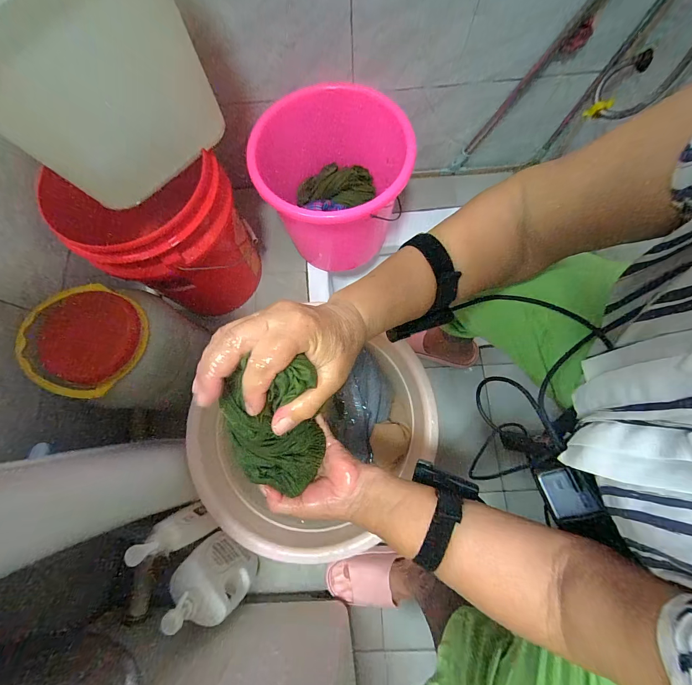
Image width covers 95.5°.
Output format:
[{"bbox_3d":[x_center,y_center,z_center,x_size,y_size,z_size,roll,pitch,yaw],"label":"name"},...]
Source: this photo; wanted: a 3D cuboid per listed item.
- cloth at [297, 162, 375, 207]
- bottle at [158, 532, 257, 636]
[{"bbox_3d":[-0.028,-0.424,0.860,0.210,0.080,0.087,1,75,2],"label":"cloth"},{"bbox_3d":[-0.248,0.438,0.576,0.131,0.211,0.065,33,79,10],"label":"bottle"}]

